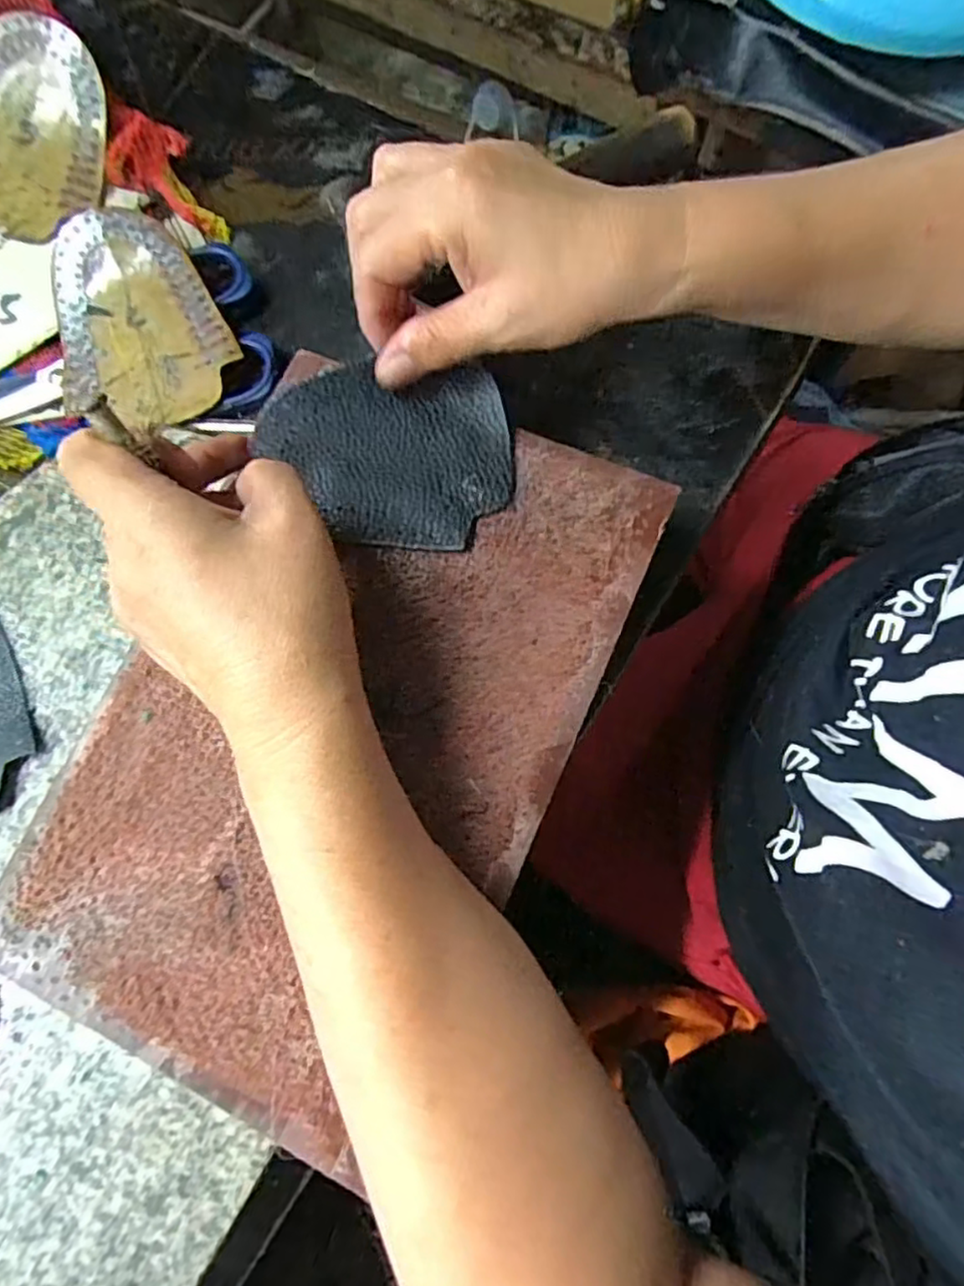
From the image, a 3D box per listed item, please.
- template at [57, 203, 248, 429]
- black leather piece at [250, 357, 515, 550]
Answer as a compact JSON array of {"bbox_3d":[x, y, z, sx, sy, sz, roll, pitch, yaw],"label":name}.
[{"bbox_3d":[-0.178,-0.160,0.336,0.084,0.024,0.116,-29,77,-4],"label":"template"},{"bbox_3d":[-0.040,-0.079,0.276,0.103,0.015,0.076,2,75,1],"label":"black leather piece"}]

